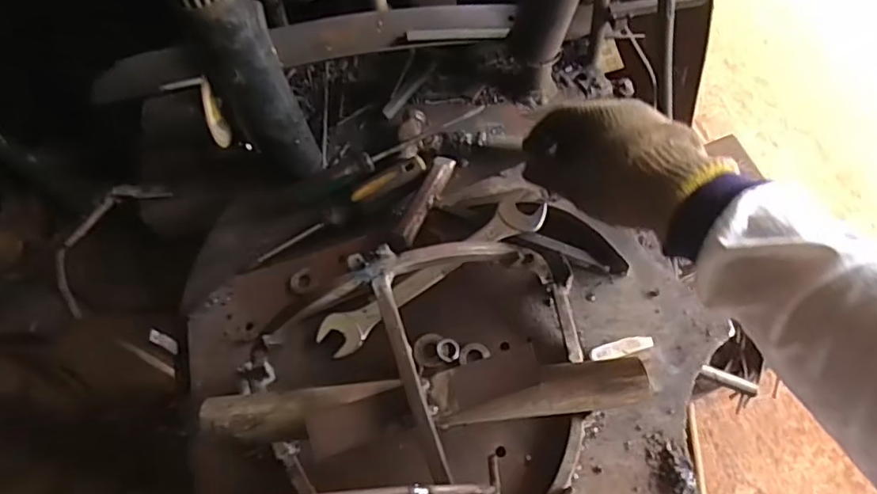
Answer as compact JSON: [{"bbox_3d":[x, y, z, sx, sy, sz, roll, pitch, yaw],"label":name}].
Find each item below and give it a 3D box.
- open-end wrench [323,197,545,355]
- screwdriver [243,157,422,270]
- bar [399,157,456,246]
[{"bbox_3d":[-0.004,0.020,0.488,0.215,0.012,0.037,-33,73,-6],"label":"open-end wrench"},{"bbox_3d":[-0.098,-0.030,0.547,0.197,0.021,0.030,-30,68,5],"label":"screwdriver"},{"bbox_3d":[-0.011,-0.045,0.521,0.020,0.013,0.094,22,69,13],"label":"bar"}]

